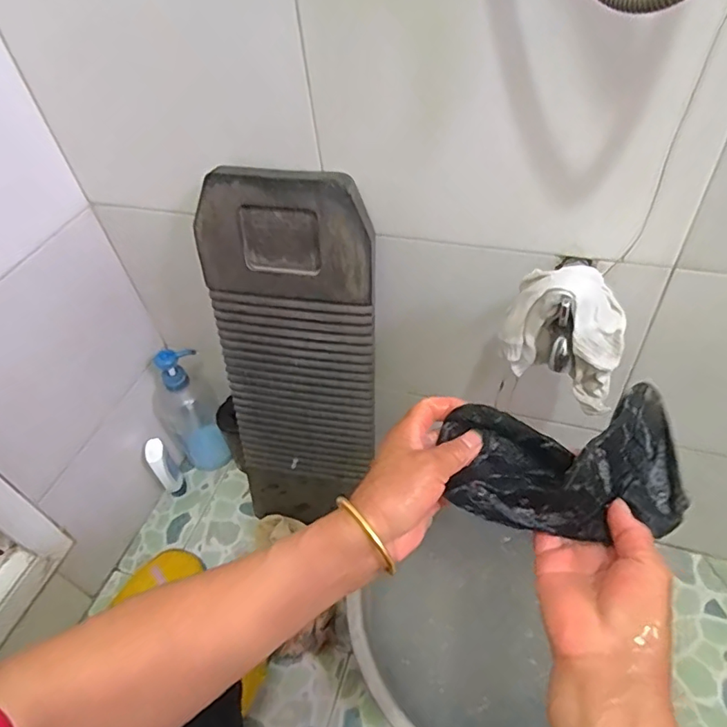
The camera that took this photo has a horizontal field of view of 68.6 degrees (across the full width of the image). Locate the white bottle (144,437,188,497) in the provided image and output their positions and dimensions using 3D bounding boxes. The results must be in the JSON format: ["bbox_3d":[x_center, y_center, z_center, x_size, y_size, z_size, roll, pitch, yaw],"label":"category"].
[{"bbox_3d":[-0.317,0.173,0.861,0.032,0.131,0.040,-30,52,-21],"label":"white bottle"}]

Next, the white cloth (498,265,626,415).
[{"bbox_3d":[0.167,-0.023,0.446,0.093,0.112,0.044,14,50,20],"label":"white cloth"}]

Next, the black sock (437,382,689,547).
[{"bbox_3d":[0.139,0.064,0.362,0.156,0.052,0.087,-1,48,5],"label":"black sock"}]

